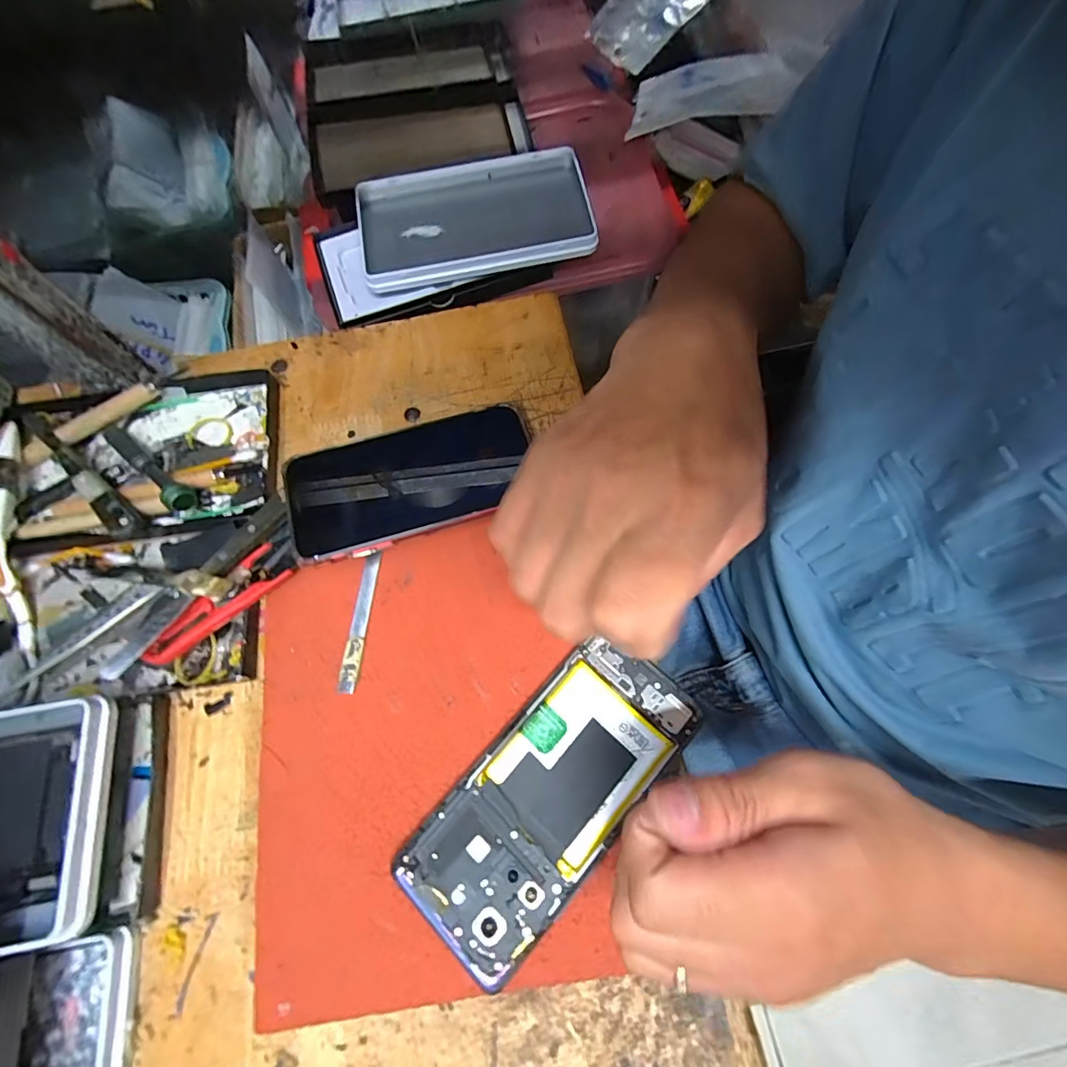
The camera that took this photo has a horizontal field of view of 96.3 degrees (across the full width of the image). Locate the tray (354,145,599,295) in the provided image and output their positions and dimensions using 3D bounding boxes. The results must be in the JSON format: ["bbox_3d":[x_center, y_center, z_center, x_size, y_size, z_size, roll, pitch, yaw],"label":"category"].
[{"bbox_3d":[-0.048,-0.252,0.381,0.182,0.021,0.101,-9,70,-3],"label":"tray"}]

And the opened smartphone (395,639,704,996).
[{"bbox_3d":[0.010,0.127,0.239,0.070,0.005,0.159,42,77,14],"label":"opened smartphone"}]

